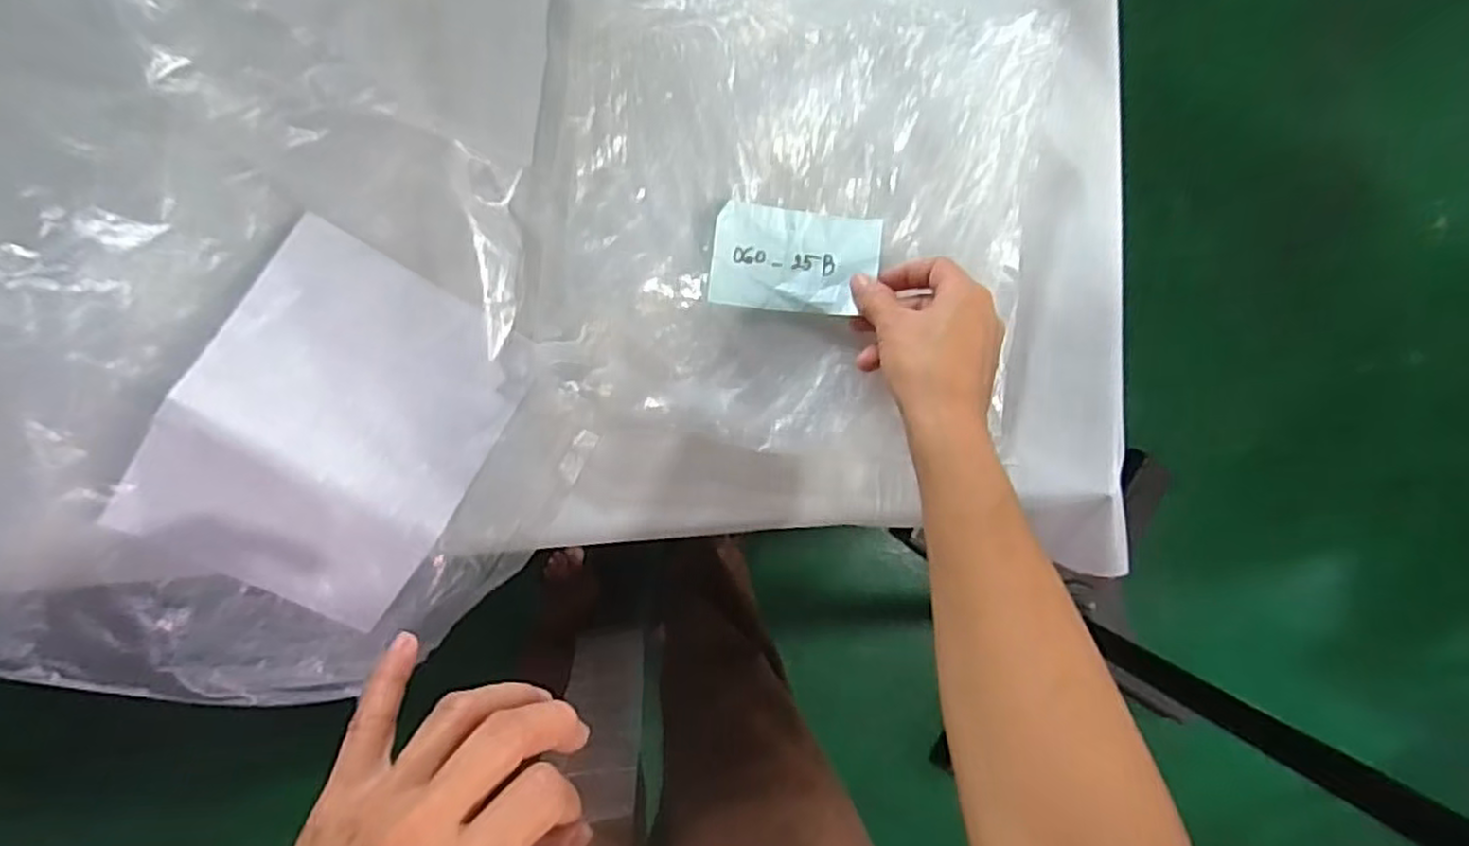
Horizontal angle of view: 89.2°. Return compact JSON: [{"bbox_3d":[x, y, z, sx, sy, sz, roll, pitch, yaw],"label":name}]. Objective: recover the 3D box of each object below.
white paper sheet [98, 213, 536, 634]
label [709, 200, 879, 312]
[{"bbox_3d":[-0.220,0.008,0.410,0.144,0.040,0.196,32,88,-9],"label":"white paper sheet"},{"bbox_3d":[0.037,-0.097,0.446,0.098,0.012,0.059,5,93,-9],"label":"label"}]

